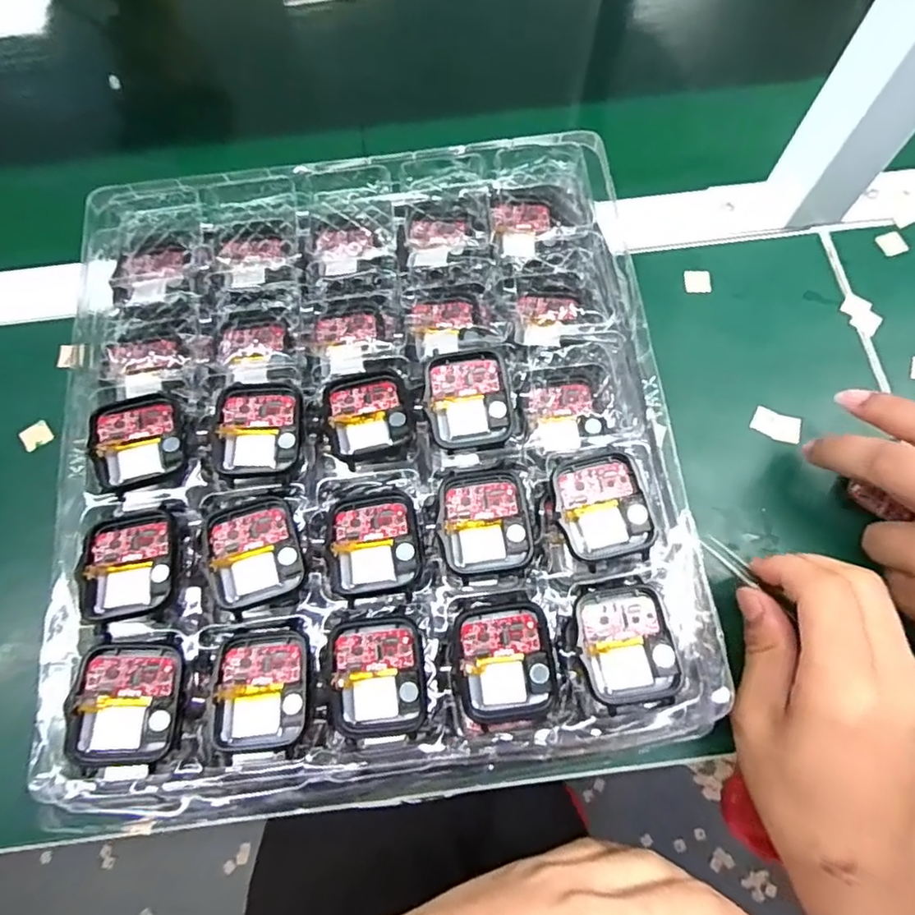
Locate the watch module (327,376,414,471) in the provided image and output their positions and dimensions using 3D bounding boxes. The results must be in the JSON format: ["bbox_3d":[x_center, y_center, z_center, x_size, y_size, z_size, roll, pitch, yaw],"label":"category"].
[{"bbox_3d":[-0.040,-0.019,0.264,0.035,0.008,0.044,-12,71,-3],"label":"watch module"}]

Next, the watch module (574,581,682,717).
[{"bbox_3d":[0.067,0.073,0.232,0.036,0.004,0.045,-11,71,-3],"label":"watch module"}]

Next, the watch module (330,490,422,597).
[{"bbox_3d":[-0.034,0.035,0.247,0.036,0.008,0.043,-10,71,-2],"label":"watch module"}]

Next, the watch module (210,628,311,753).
[{"bbox_3d":[-0.076,0.090,0.229,0.036,0.009,0.044,-5,71,-1],"label":"watch module"}]

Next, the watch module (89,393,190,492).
[{"bbox_3d":[-0.140,-0.008,0.259,0.035,0.012,0.044,-19,72,-5],"label":"watch module"}]

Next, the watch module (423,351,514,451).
[{"bbox_3d":[0.005,-0.025,0.264,0.037,0.014,0.041,-6,71,-1],"label":"watch module"}]

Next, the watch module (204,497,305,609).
[{"bbox_3d":[-0.084,0.037,0.243,0.036,0.005,0.044,-16,71,-4],"label":"watch module"}]

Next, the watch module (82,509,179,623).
[{"bbox_3d":[-0.134,0.043,0.240,0.036,0.005,0.043,-9,71,-2],"label":"watch module"}]

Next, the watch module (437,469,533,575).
[{"bbox_3d":[0.012,0.026,0.250,0.038,0.005,0.045,-2,71,0],"label":"watch module"}]

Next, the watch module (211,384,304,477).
[{"bbox_3d":[-0.087,-0.012,0.260,0.037,0.009,0.044,-2,71,0],"label":"watch module"}]

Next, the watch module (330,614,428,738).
[{"bbox_3d":[-0.031,0.085,0.230,0.035,0.010,0.045,-4,71,0],"label":"watch module"}]

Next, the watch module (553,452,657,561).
[{"bbox_3d":[0.060,0.020,0.247,0.036,0.010,0.043,-11,71,-3],"label":"watch module"}]

